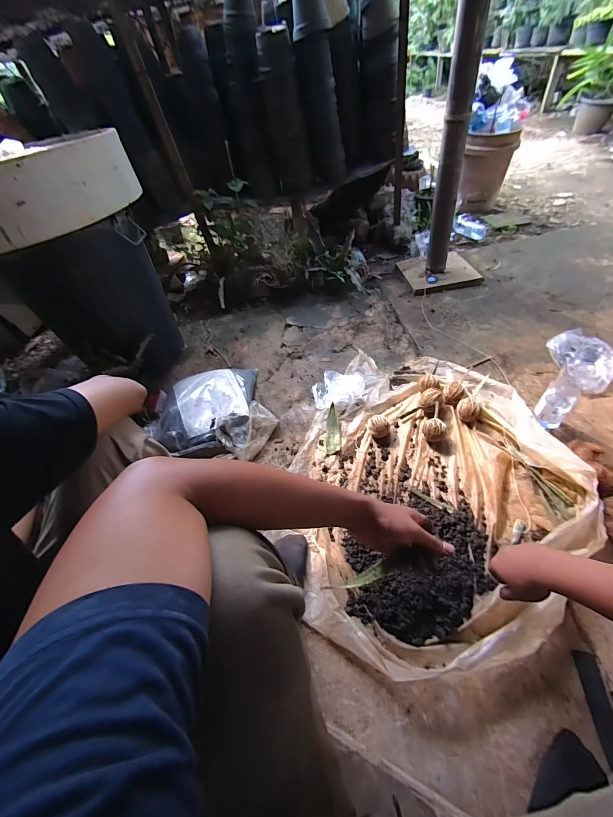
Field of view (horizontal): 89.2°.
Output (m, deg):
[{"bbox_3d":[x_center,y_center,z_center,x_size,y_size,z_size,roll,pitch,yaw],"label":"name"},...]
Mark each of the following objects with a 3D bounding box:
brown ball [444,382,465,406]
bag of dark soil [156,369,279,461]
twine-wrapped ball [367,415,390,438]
[{"bbox_3d":[0.428,-0.046,0.908,0.057,0.045,0.055,-6,49,7],"label":"brown ball"},{"bbox_3d":[-0.277,-0.002,1.017,0.340,0.072,0.407,-5,46,-1],"label":"bag of dark soil"},{"bbox_3d":[0.206,0.055,0.885,0.057,0.057,0.053,-2,46,2],"label":"twine-wrapped ball"}]

